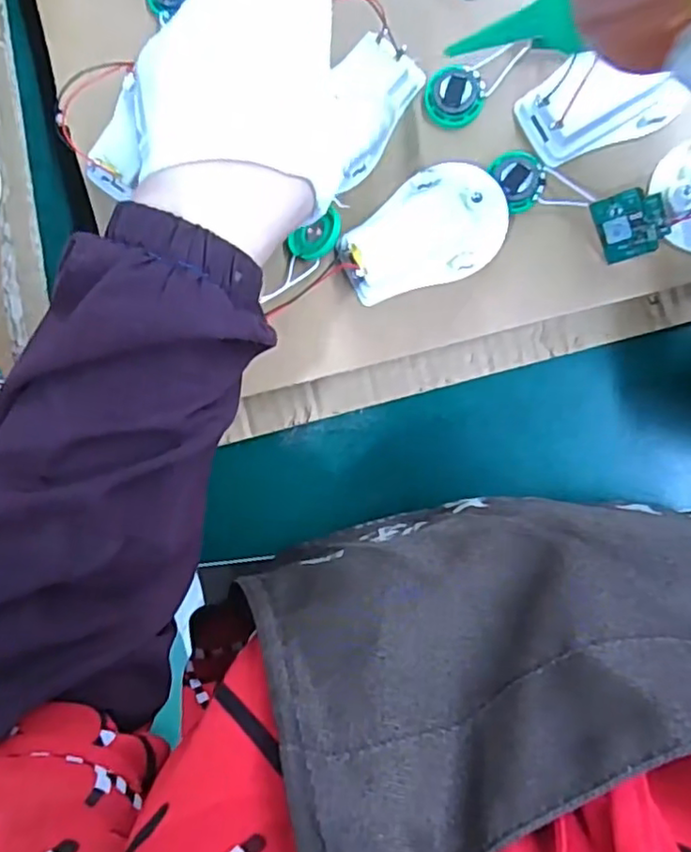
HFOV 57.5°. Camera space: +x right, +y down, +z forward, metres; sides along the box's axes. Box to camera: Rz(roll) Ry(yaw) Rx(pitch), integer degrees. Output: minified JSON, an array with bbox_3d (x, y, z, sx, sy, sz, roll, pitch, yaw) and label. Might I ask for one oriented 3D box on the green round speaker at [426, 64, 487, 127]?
[{"bbox_3d":[0.052,-0.159,0.301,0.028,0.009,0.027,0,88,5],"label":"green round speaker"}]

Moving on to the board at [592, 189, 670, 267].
[{"bbox_3d":[0.129,-0.091,0.284,0.029,0.004,0.031,-13,119,31],"label":"board"}]

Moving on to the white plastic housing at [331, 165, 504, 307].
[{"bbox_3d":[0.036,-0.092,0.298,0.079,0.018,0.053,-21,87,4],"label":"white plastic housing"}]

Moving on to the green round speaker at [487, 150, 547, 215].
[{"bbox_3d":[0.084,-0.118,0.300,0.023,0.009,0.028,-28,86,4],"label":"green round speaker"}]

